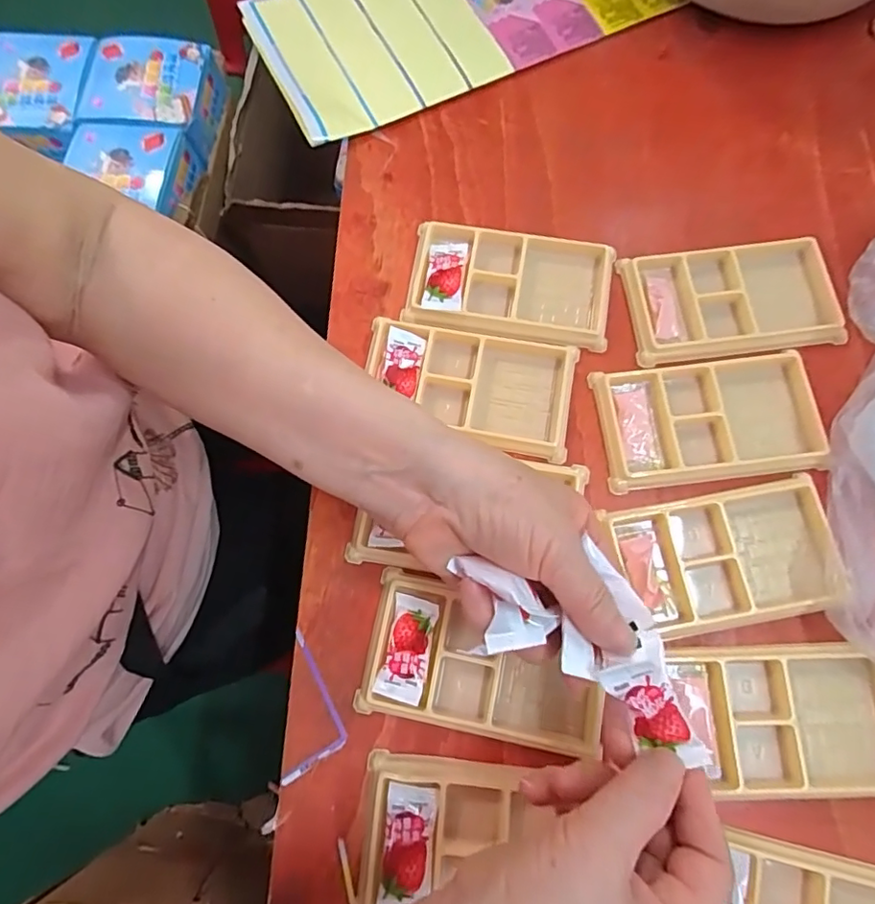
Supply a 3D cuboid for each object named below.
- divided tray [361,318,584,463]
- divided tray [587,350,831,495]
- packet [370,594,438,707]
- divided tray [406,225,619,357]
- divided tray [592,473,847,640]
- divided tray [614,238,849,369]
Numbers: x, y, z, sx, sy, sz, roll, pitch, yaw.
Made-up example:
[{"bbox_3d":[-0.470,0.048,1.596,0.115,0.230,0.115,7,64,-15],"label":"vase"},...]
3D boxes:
[{"bbox_3d":[0.019,-0.042,0.355,0.135,0.012,0.075,10,75,4],"label":"divided tray"},{"bbox_3d":[0.171,-0.021,0.346,0.131,0.012,0.075,-6,75,-1],"label":"divided tray"},{"bbox_3d":[-0.017,0.111,0.311,0.027,0.005,0.055,8,66,16],"label":"packet"},{"bbox_3d":[0.050,-0.113,0.375,0.135,0.014,0.079,9,75,3],"label":"divided tray"},{"bbox_3d":[0.166,0.063,0.323,0.132,0.010,0.073,-9,75,-2],"label":"divided tray"},{"bbox_3d":[0.198,-0.103,0.366,0.138,0.011,0.076,-8,75,-1],"label":"divided tray"}]

